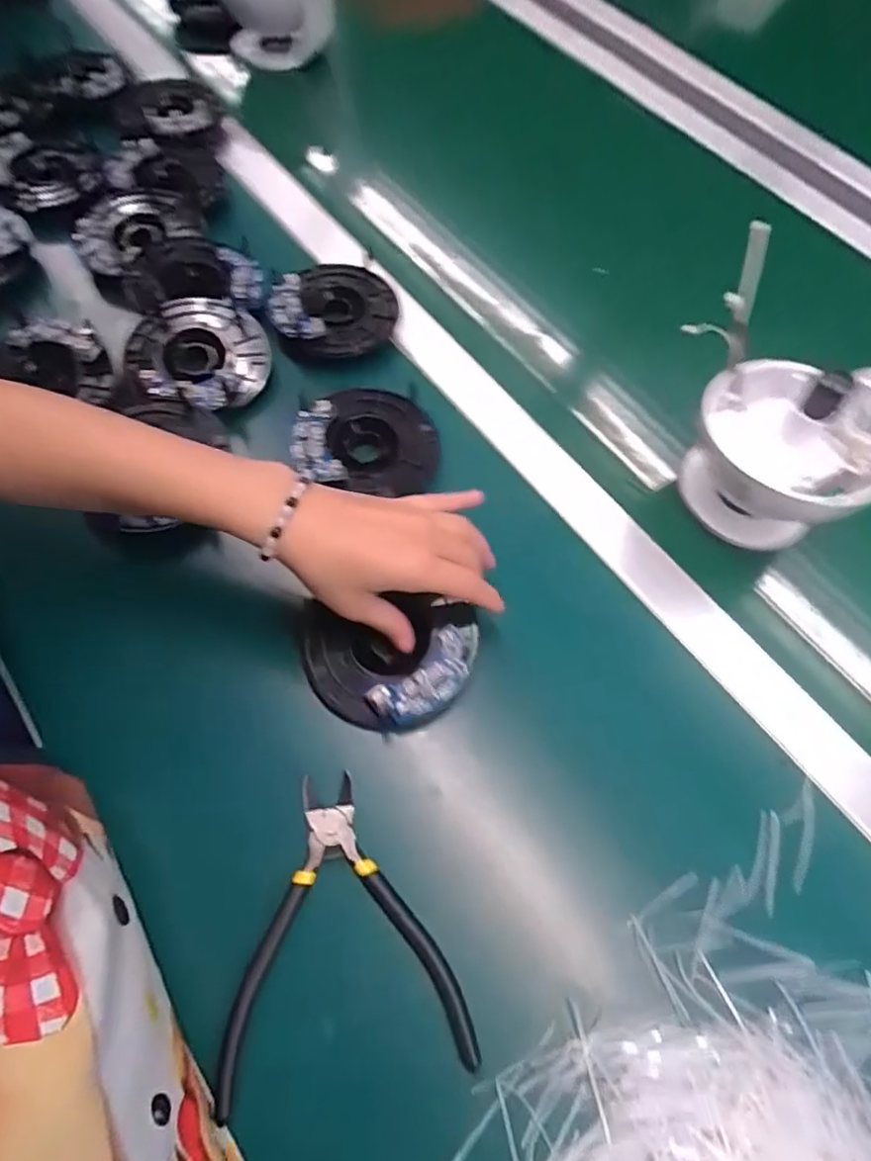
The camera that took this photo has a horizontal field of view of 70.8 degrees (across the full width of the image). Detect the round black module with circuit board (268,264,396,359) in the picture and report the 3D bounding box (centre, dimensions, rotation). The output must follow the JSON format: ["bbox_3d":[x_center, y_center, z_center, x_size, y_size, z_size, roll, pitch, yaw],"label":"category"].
[{"bbox_3d":[-0.081,-0.223,0.486,0.095,0.023,0.100,2,65,-3],"label":"round black module with circuit board"}]

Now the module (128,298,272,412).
[{"bbox_3d":[-0.175,-0.164,0.453,0.098,0.025,0.097,2,65,-3],"label":"module"}]

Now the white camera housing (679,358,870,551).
[{"bbox_3d":[0.231,-0.084,0.412,0.114,0.116,0.102,20,63,8],"label":"white camera housing"}]

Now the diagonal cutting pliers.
[{"bbox_3d":[-0.047,0.175,0.315,0.117,0.015,0.138,-5,63,-5],"label":"diagonal cutting pliers"}]

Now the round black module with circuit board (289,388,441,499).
[{"bbox_3d":[-0.048,-0.101,0.434,0.099,0.024,0.089,-3,62,-4],"label":"round black module with circuit board"}]

